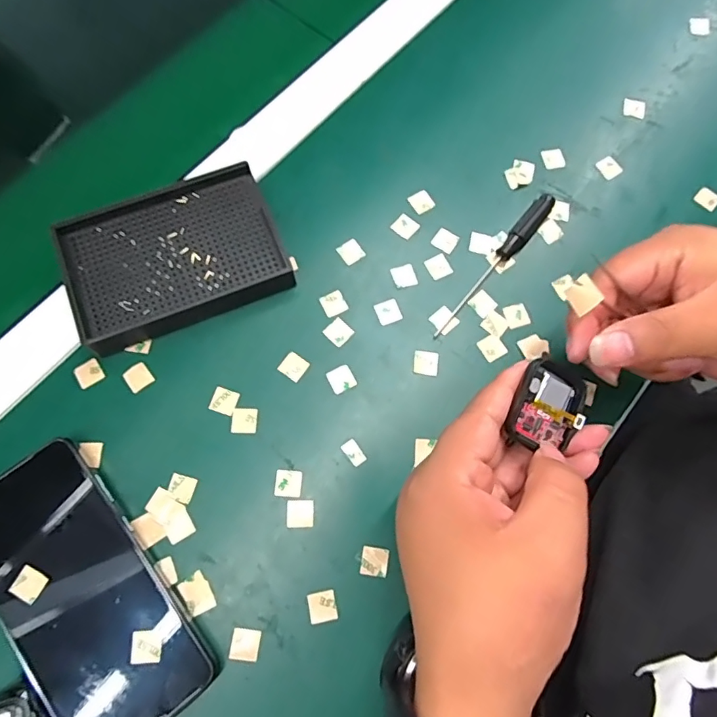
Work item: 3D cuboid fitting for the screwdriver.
[{"bbox_3d":[0.094,-0.064,0.334,0.014,0.014,0.128,37,76,10],"label":"screwdriver"}]

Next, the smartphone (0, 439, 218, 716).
[{"bbox_3d":[-0.153,0.129,0.270,0.076,0.013,0.162,-36,78,-14],"label":"smartphone"}]

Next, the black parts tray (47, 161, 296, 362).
[{"bbox_3d":[-0.122,-0.069,0.327,0.136,0.029,0.093,-22,75,-7],"label":"black parts tray"}]

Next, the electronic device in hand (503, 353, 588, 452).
[{"bbox_3d":[0.093,0.022,0.240,0.036,0.013,0.043,35,77,-18],"label":"electronic device in hand"}]

